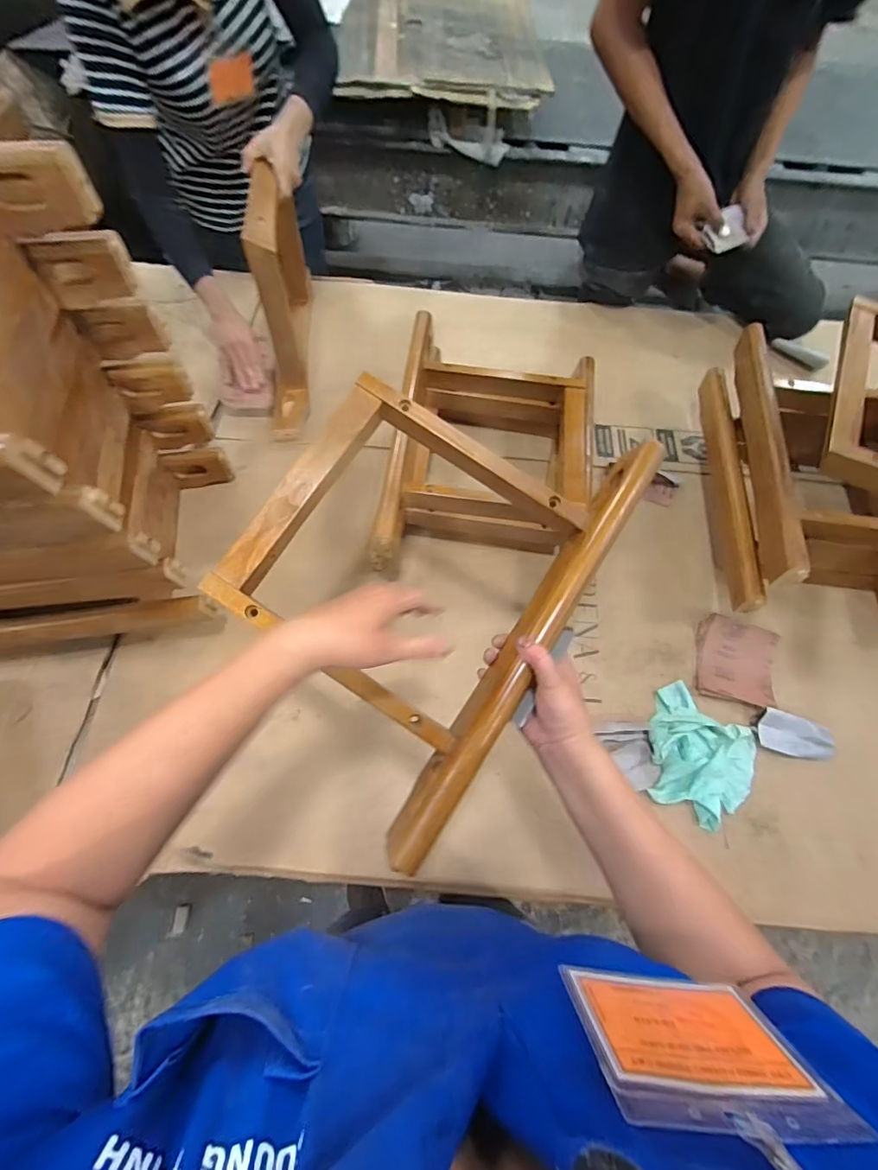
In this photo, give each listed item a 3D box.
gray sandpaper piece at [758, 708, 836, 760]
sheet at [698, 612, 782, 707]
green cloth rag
[{"bbox_3d":[0.550,0.236,0.747,0.102,0.035,0.055,20,67,7],"label":"gray sandpaper piece"},{"bbox_3d":[0.487,0.123,0.790,0.116,0.025,0.138,15,67,5],"label":"sheet"},{"bbox_3d":[0.396,0.255,0.725,0.157,0.030,0.178,26,68,9],"label":"green cloth rag"}]

